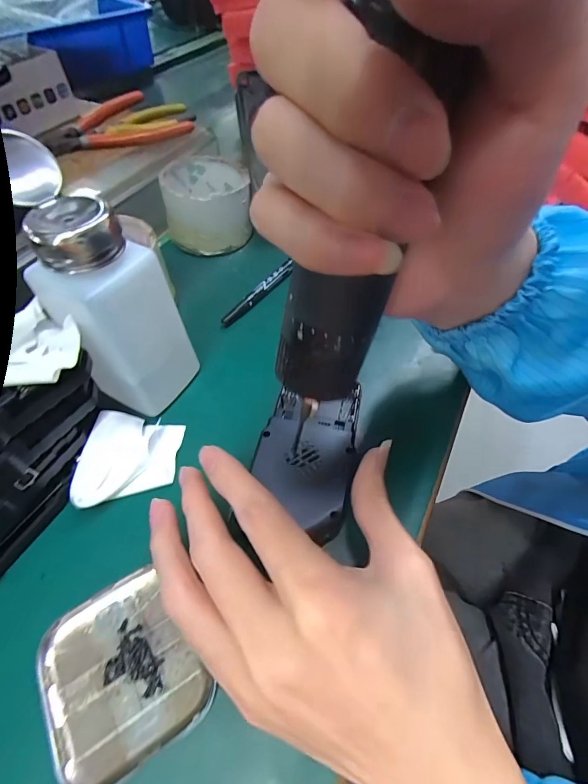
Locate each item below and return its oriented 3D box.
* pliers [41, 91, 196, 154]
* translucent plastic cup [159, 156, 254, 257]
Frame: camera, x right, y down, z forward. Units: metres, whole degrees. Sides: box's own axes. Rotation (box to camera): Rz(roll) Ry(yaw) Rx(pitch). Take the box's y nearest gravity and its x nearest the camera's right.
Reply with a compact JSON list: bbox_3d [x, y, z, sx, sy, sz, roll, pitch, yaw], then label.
[{"bbox_3d":[-0.182,-0.264,0.375,0.123,0.016,0.112,-38,62,-22],"label":"pliers"},{"bbox_3d":[-0.082,-0.185,0.362,0.075,0.058,0.093,-4,55,-1],"label":"translucent plastic cup"}]

